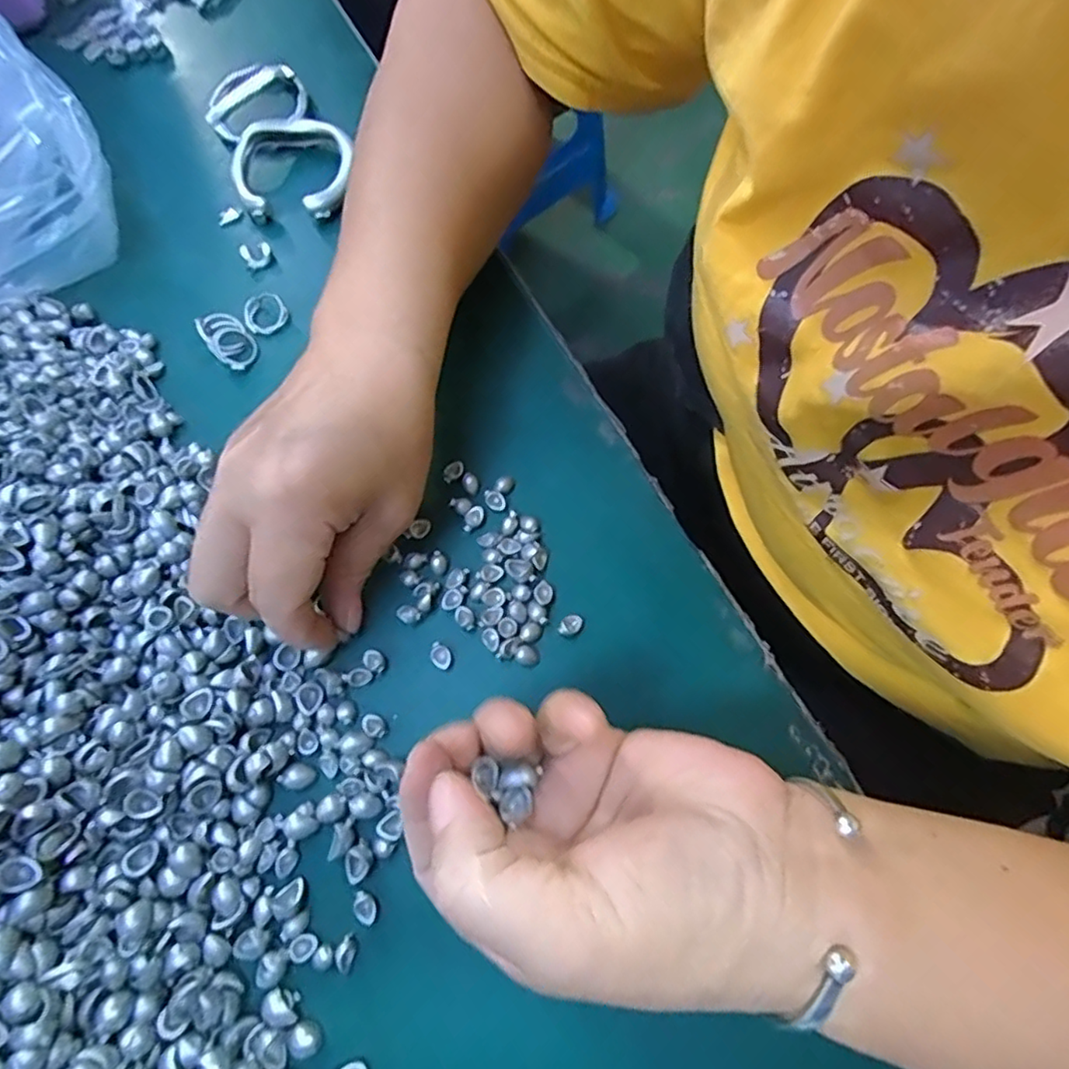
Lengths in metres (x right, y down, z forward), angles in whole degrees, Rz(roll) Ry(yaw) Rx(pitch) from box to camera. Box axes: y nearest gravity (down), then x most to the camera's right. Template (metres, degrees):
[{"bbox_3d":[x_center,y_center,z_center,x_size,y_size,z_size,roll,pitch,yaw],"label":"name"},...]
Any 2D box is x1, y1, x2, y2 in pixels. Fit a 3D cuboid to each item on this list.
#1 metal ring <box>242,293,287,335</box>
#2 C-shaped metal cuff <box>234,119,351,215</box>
[{"bbox_3d":[-0.139,-0.114,0.319,0.022,0.007,0.022,-1,68,2],"label":"metal ring"},{"bbox_3d":[-0.136,-0.206,0.347,0.064,0.018,0.061,-1,68,2],"label":"C-shaped metal cuff"}]

